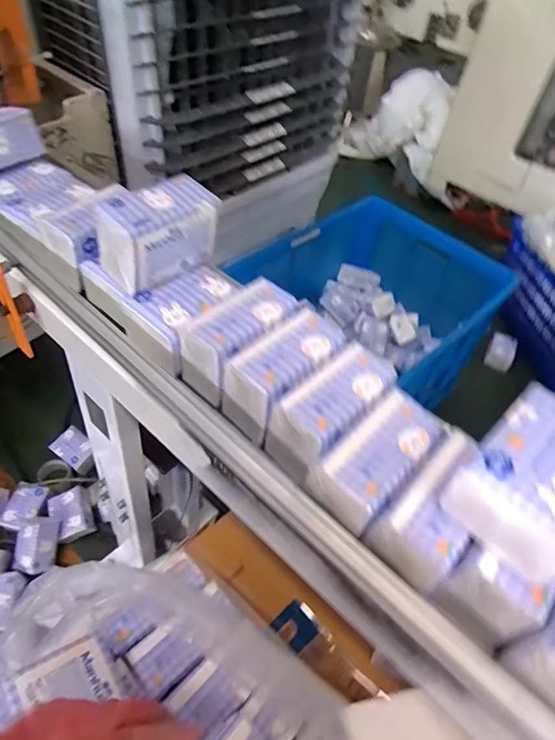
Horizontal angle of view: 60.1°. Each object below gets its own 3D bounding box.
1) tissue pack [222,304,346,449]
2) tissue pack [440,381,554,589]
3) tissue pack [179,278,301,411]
[{"bbox_3d":[0.007,0.005,0.509,0.126,0.088,0.071,-34,60,-30],"label":"tissue pack"},{"bbox_3d":[0.201,0.081,0.367,0.123,0.060,0.091,-35,60,-31],"label":"tissue pack"},{"bbox_3d":[-0.044,-0.029,0.529,0.129,0.091,0.069,-35,60,-30],"label":"tissue pack"}]

